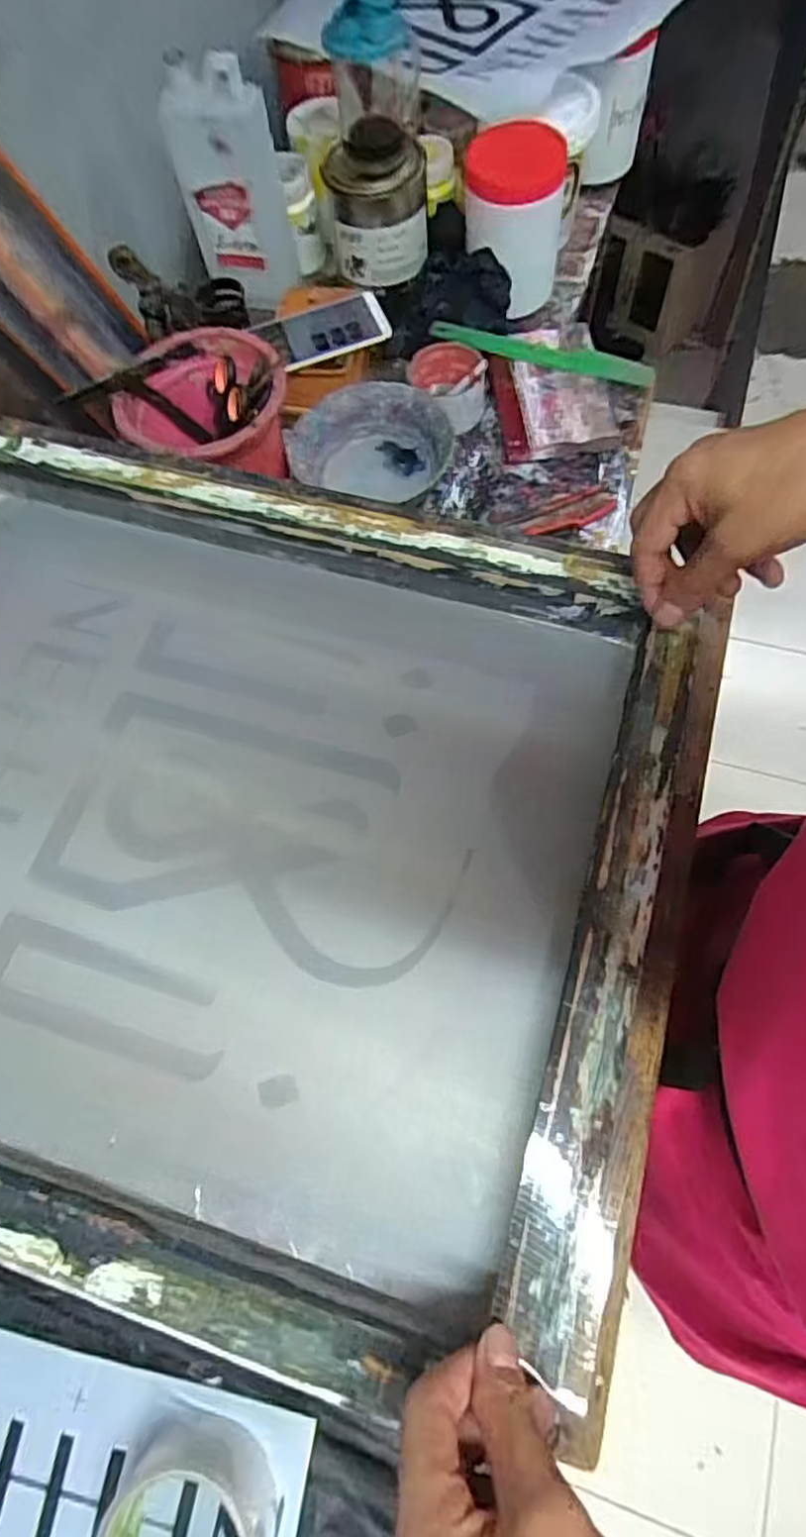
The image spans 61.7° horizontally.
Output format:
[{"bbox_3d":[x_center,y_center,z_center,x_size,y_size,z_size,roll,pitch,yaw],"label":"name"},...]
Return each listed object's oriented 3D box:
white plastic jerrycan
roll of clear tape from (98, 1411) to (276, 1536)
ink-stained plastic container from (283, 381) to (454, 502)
[{"bbox_3d":[-0.183,-0.619,0.726,0.108,0.197,0.056,-5,69,3],"label":"white plastic jerrycan"},{"bbox_3d":[-0.125,0.442,0.390,0.088,0.050,0.087,-2,69,4],"label":"roll of clear tape"},{"bbox_3d":[-0.032,-0.315,0.680,0.157,0.057,0.125,-6,69,3],"label":"ink-stained plastic container"}]

